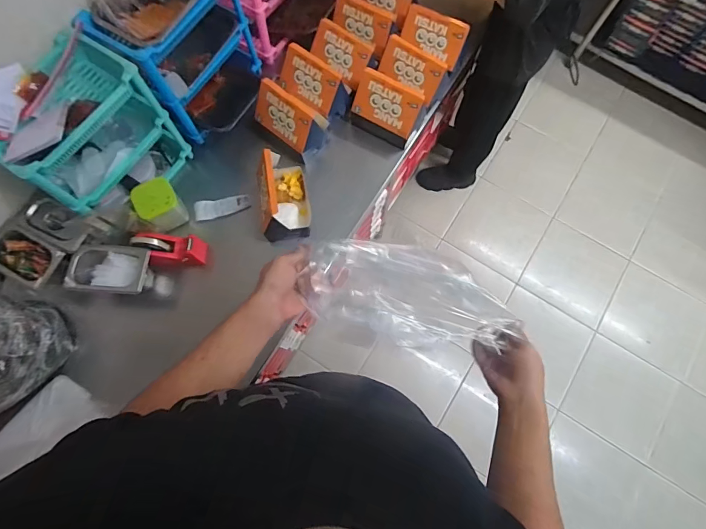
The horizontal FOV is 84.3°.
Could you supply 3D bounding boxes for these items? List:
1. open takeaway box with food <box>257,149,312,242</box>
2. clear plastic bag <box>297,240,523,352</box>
[{"bbox_3d":[-0.172,-0.175,0.961,0.110,0.155,0.210,-9,74,-4],"label":"open takeaway box with food"},{"bbox_3d":[0.094,0.049,0.618,0.331,0.055,0.146,14,74,1],"label":"clear plastic bag"}]

